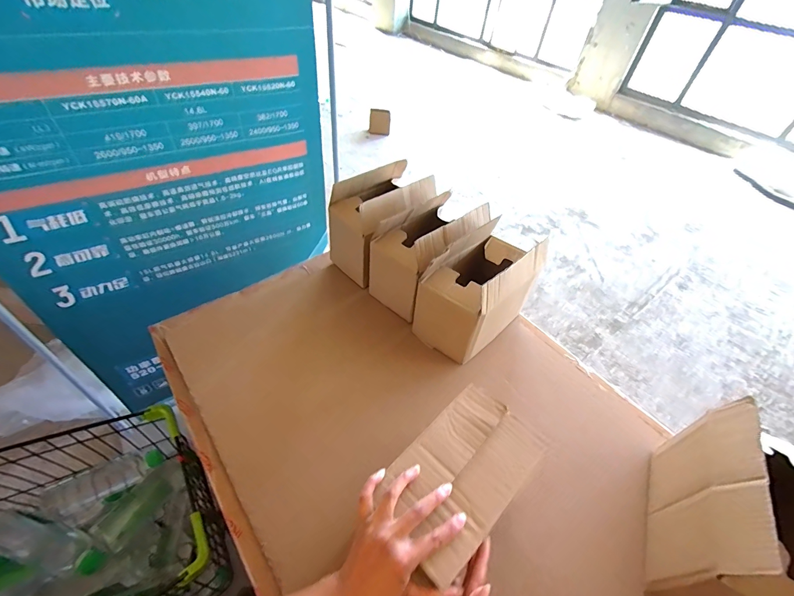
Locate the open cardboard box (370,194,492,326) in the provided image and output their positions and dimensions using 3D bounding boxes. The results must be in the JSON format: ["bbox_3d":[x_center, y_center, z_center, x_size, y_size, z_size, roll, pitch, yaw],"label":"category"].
[{"bbox_3d":[0.068,-0.092,0.803,0.215,0.217,0.152,-32,58,-31],"label":"open cardboard box"}]

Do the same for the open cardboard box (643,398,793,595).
[{"bbox_3d":[0.454,0.301,0.472,0.129,0.217,0.227,24,49,15],"label":"open cardboard box"}]

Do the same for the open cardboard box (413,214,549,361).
[{"bbox_3d":[0.168,-0.017,0.732,0.223,0.211,0.141,-30,57,-30],"label":"open cardboard box"}]

